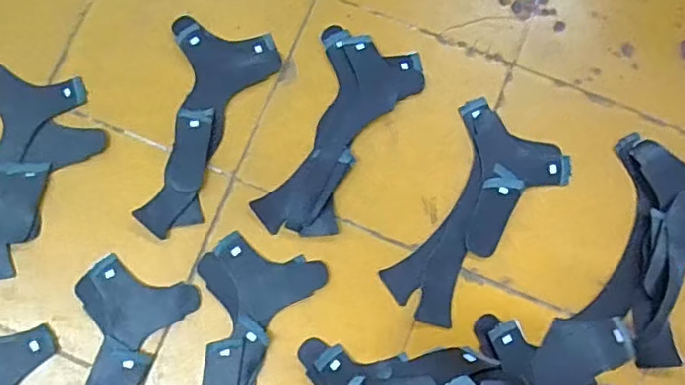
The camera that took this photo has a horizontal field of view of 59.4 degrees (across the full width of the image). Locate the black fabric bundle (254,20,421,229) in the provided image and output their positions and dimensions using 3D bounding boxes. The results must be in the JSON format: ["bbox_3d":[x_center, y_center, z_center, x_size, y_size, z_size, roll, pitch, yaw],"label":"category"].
[{"bbox_3d":[0.000,-0.053,0.555,0.099,0.010,0.198,20,80,4],"label":"black fabric bundle"}]

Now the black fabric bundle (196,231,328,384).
[{"bbox_3d":[-0.092,0.144,0.526,0.106,0.008,0.195,16,80,3],"label":"black fabric bundle"}]

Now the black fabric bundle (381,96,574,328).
[{"bbox_3d":[0.113,0.018,0.545,0.102,0.009,0.196,35,81,6],"label":"black fabric bundle"}]

